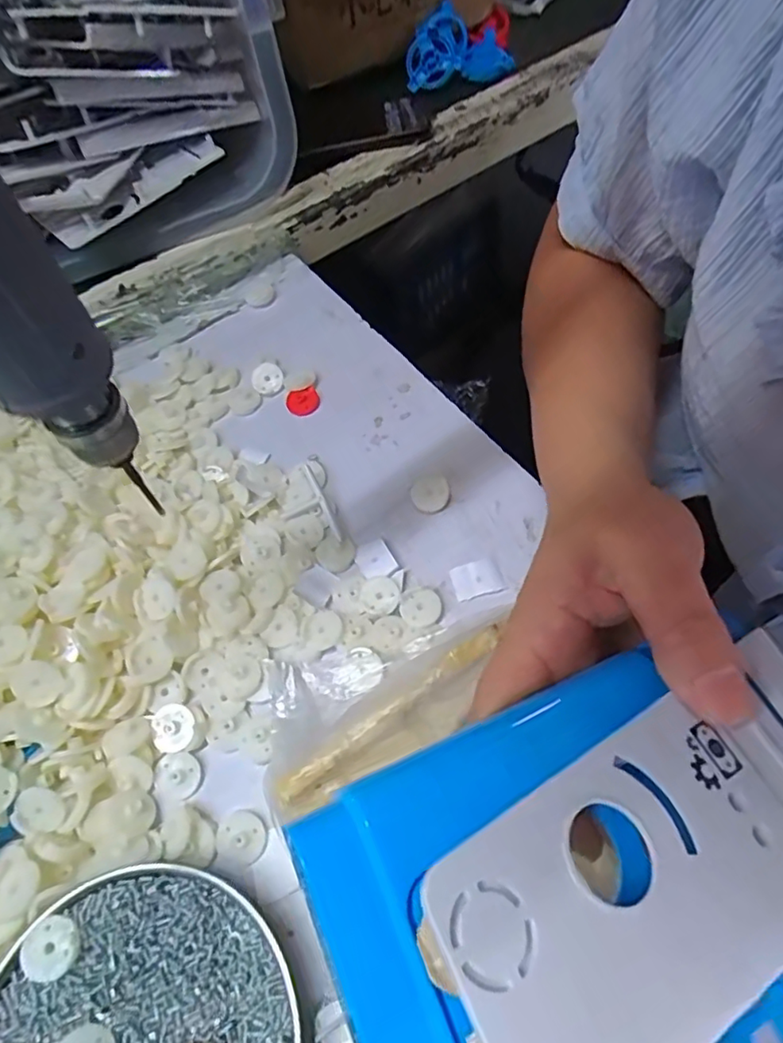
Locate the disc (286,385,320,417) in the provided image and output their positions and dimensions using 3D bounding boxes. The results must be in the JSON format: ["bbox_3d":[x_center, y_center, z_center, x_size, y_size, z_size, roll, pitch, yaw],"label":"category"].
[{"bbox_3d":[-0.063,-0.085,0.415,0.023,0.006,0.021,-2,60,4],"label":"disc"}]

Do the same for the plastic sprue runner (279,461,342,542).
[{"bbox_3d":[-0.054,-0.009,0.362,0.029,0.013,0.056,-23,61,-8],"label":"plastic sprue runner"}]

